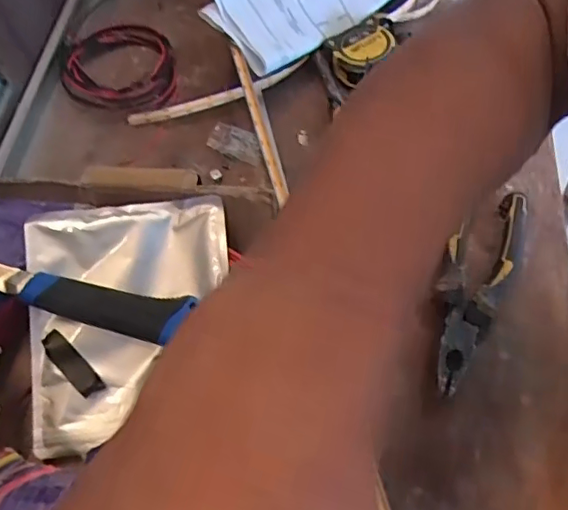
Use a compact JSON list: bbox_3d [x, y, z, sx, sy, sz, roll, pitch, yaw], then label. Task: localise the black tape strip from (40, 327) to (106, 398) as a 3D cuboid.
[{"bbox_3d":[-0.161,0.082,0.432,0.018,0.005,0.057,-42,81,-19],"label":"black tape strip"}]

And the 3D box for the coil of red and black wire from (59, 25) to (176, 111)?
[{"bbox_3d":[-0.179,-0.207,0.620,0.114,0.025,0.110,-2,60,3],"label":"coil of red and black wire"}]

